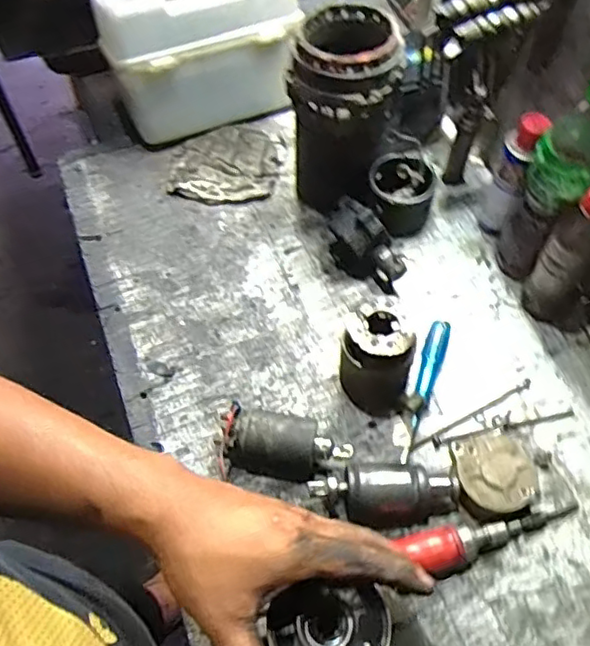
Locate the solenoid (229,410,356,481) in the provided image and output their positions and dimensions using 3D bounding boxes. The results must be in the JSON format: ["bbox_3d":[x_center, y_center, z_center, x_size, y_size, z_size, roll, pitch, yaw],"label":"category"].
[{"bbox_3d":[-0.005,0.130,0.654,0.121,0.060,0.055,9,59,7],"label":"solenoid"}]

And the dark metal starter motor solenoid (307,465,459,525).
[{"bbox_3d":[0.090,0.174,0.633,0.149,0.049,0.059,2,58,3],"label":"dark metal starter motor solenoid"}]

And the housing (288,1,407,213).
[{"bbox_3d":[0.064,-0.261,0.789,0.126,0.232,0.136,12,60,9],"label":"housing"}]

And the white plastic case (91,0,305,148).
[{"bbox_3d":[-0.134,-0.398,0.907,0.261,0.172,0.155,-19,60,-10],"label":"white plastic case"}]

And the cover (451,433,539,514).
[{"bbox_3d":[0.205,0.157,0.640,0.076,0.041,0.077,-1,58,1],"label":"cover"}]

